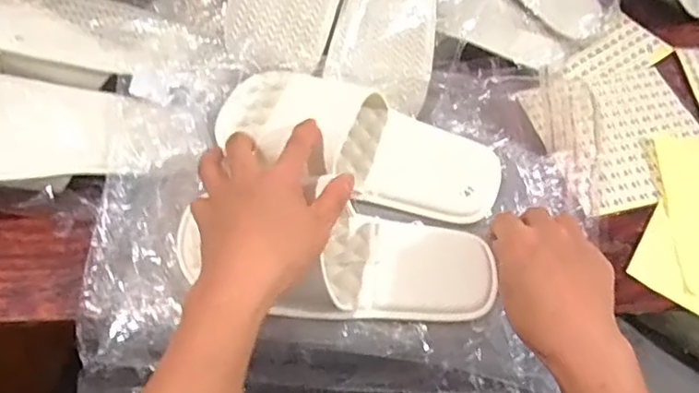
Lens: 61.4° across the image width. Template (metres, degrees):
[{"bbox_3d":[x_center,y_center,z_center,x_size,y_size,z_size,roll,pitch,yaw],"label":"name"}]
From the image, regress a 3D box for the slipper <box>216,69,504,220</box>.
[{"bbox_3d":[0.013,-0.055,0.520,0.245,0.056,0.101,22,56,0],"label":"slipper"}]

